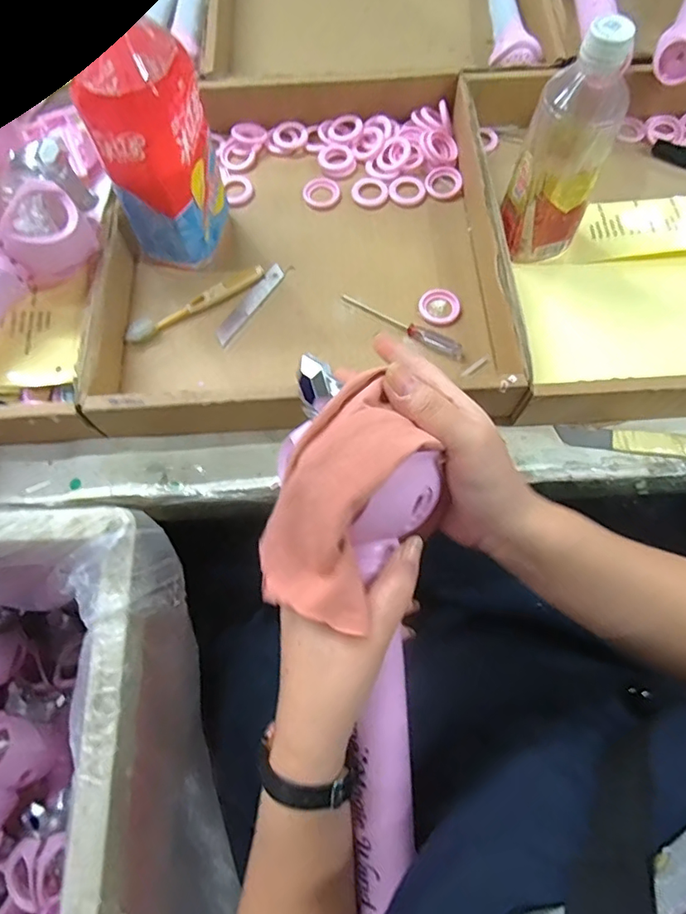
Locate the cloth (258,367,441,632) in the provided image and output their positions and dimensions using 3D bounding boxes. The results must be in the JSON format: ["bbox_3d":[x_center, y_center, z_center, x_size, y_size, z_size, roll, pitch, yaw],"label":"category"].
[{"bbox_3d":[-0.001,0.021,0.277,0.065,0.026,0.124,21,95,8],"label":"cloth"}]

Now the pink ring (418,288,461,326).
[{"bbox_3d":[0.089,-0.139,0.489,0.036,0.008,0.037,0,69,1],"label":"pink ring"}]

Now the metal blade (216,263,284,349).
[{"bbox_3d":[-0.087,-0.144,0.500,0.016,0.004,0.100,33,71,2],"label":"metal blade"}]

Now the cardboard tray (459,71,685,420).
[{"bbox_3d":[0.302,-0.214,0.493,0.358,0.053,0.368,-2,69,0],"label":"cardboard tray"}]

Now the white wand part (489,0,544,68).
[{"bbox_3d":[0.179,-0.546,0.624,0.048,0.047,0.311,-2,69,0],"label":"white wand part"}]

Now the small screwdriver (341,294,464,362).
[{"bbox_3d":[0.054,-0.122,0.482,0.124,0.014,0.016,35,73,13],"label":"small screwdriver"}]

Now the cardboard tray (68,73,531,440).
[{"bbox_3d":[-0.030,-0.197,0.492,0.348,0.057,0.388,0,69,1],"label":"cardboard tray"}]

